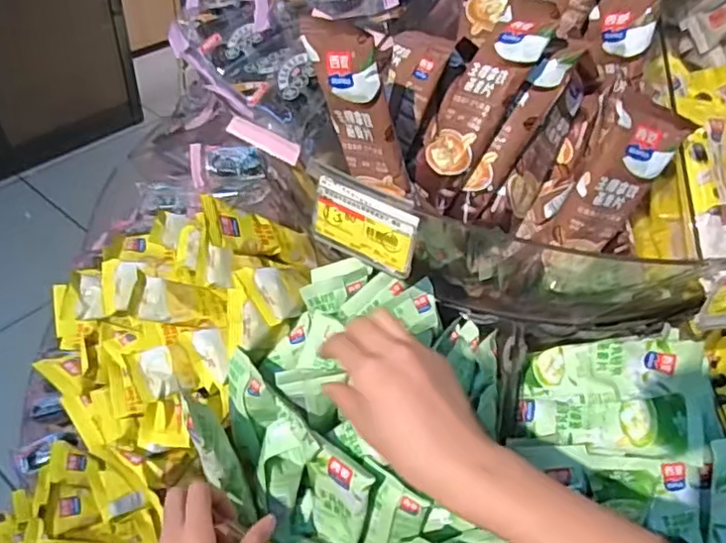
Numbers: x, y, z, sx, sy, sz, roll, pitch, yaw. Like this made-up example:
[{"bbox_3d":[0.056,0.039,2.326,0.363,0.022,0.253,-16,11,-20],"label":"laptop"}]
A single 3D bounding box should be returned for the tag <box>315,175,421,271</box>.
[{"bbox_3d":[0.001,-0.030,0.429,0.075,0.051,0.005,25,39,19],"label":"tag"}]

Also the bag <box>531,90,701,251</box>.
[{"bbox_3d":[0.168,-0.062,0.428,0.059,0.114,0.024,21,27,-17],"label":"bag"}]

